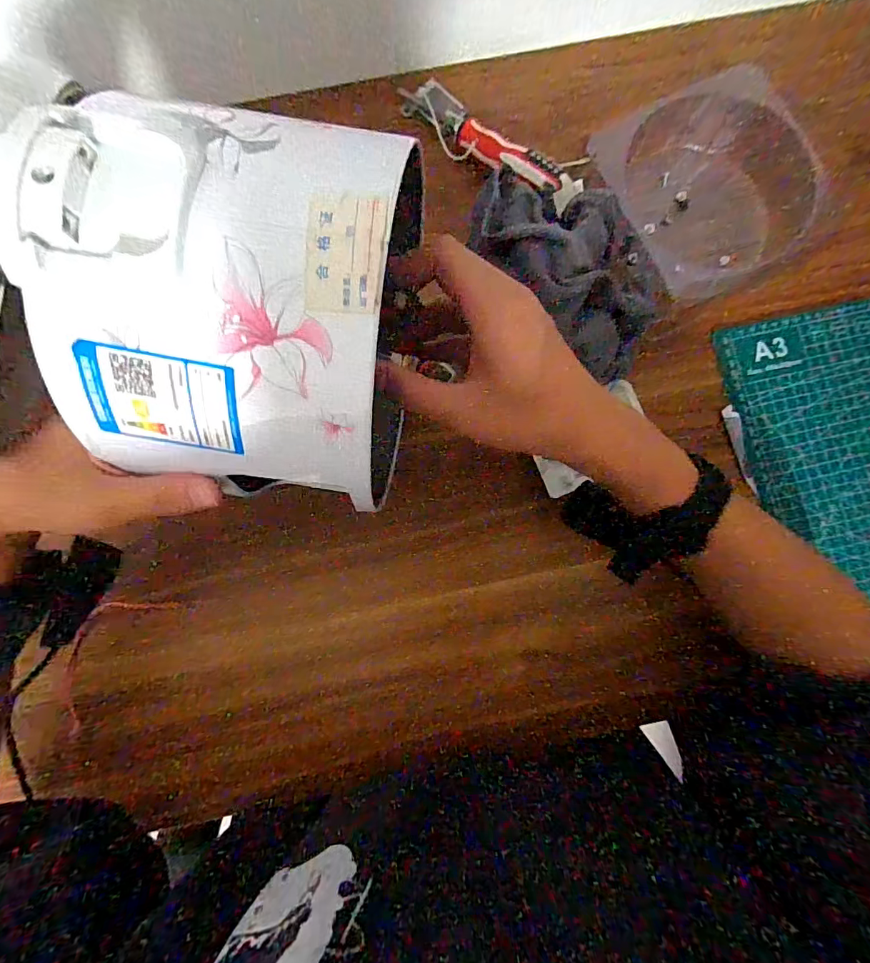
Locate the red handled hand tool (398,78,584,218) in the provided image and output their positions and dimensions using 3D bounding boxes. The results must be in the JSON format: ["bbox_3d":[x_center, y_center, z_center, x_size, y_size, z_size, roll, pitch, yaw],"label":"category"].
[{"bbox_3d":[0.047,-0.289,0.387,0.045,0.034,0.183,-43,84,-6],"label":"red handled hand tool"}]

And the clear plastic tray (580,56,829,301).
[{"bbox_3d":[0.248,-0.266,0.401,0.146,0.033,0.179,-24,82,-4],"label":"clear plastic tray"}]

